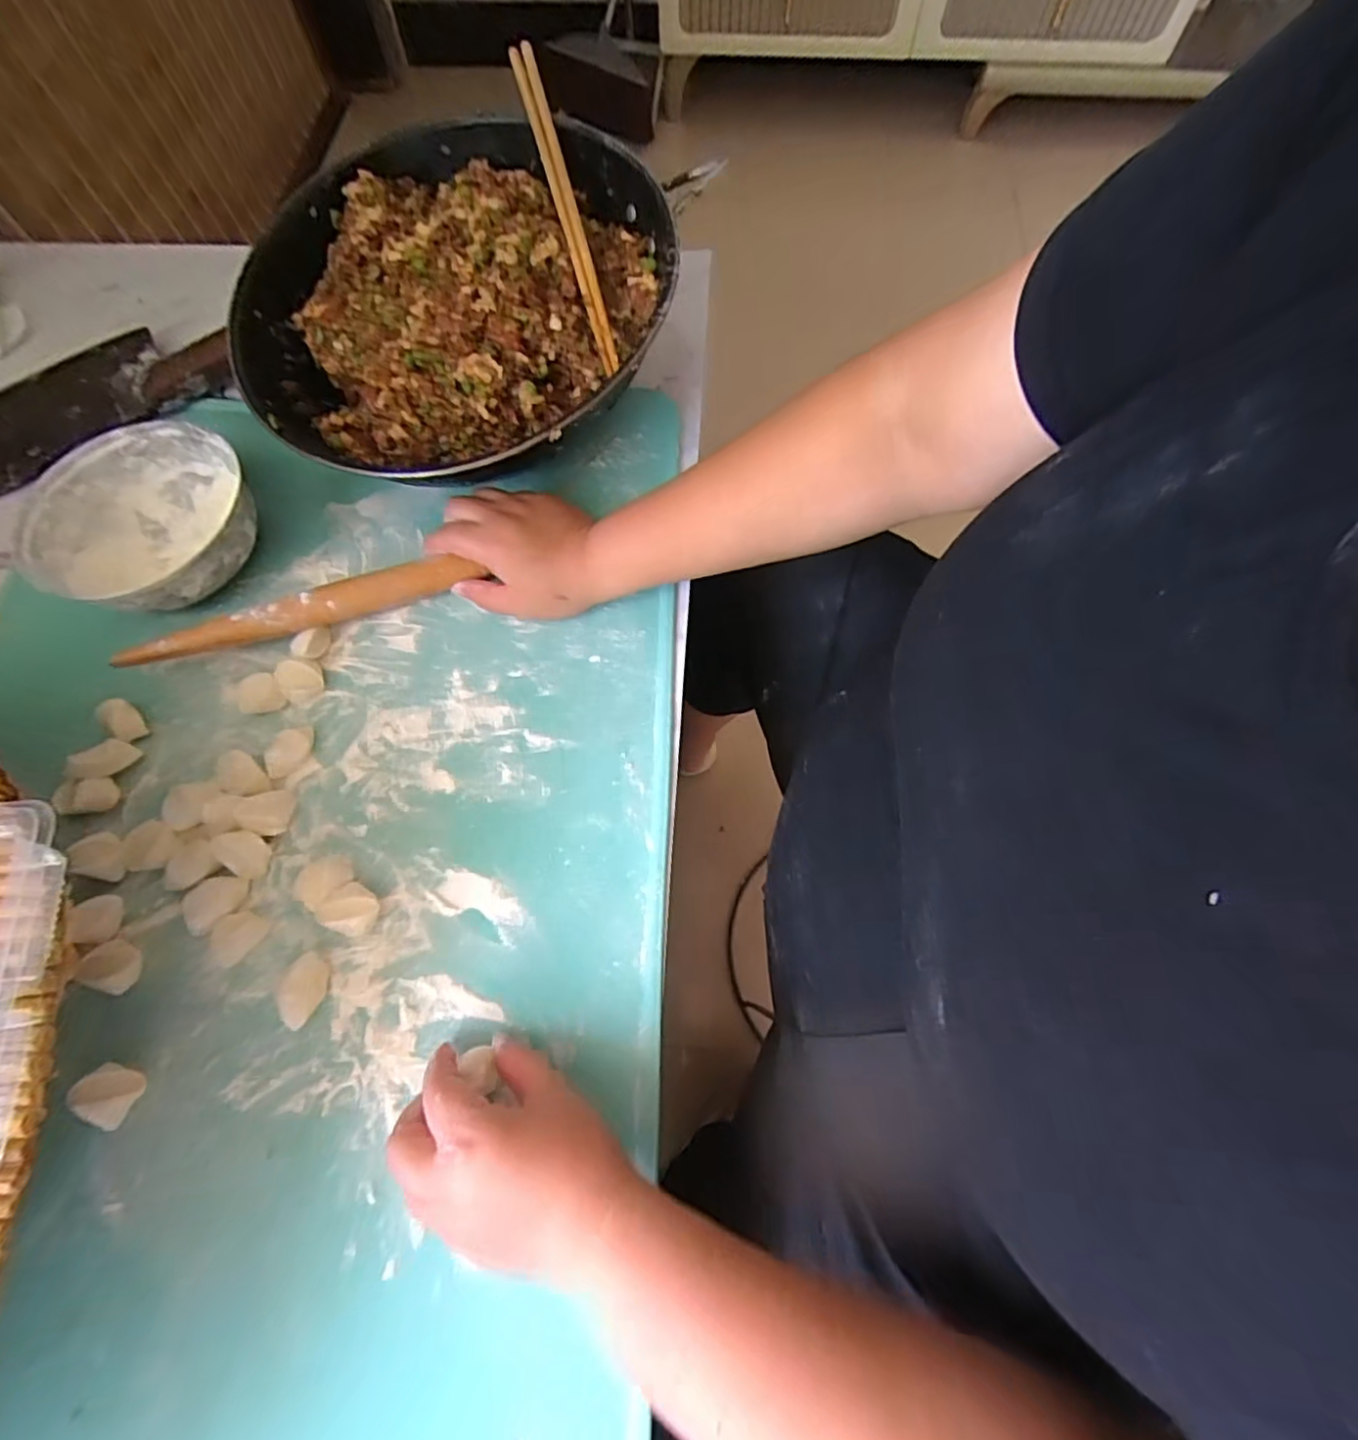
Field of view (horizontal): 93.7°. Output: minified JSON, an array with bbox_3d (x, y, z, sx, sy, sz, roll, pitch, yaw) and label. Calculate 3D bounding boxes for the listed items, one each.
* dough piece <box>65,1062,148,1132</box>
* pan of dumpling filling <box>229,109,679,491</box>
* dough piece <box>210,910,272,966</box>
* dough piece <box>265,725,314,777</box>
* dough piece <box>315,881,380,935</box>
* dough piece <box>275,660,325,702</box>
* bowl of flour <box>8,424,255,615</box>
[{"bbox_3d":[-0.302,0.197,0.336,0.027,0.018,0.026,0,68,1],"label":"dough piece"},{"bbox_3d":[-0.160,-0.298,0.483,0.311,0.111,0.298,-24,70,-8],"label":"pan of dumpling filling"},{"bbox_3d":[-0.257,0.125,0.370,0.022,0.012,0.030,35,73,14],"label":"dough piece"},{"bbox_3d":[-0.249,0.020,0.408,0.019,0.015,0.036,27,71,11],"label":"dough piece"},{"bbox_3d":[-0.189,0.109,0.369,0.031,0.018,0.026,17,69,8],"label":"dough piece"},{"bbox_3d":[-0.250,-0.025,0.420,0.024,0.019,0.025,0,68,1],"label":"dough piece"},{"bbox_3d":[-0.372,-0.136,0.454,0.138,0.051,0.145,0,68,1],"label":"bowl of flour"}]

